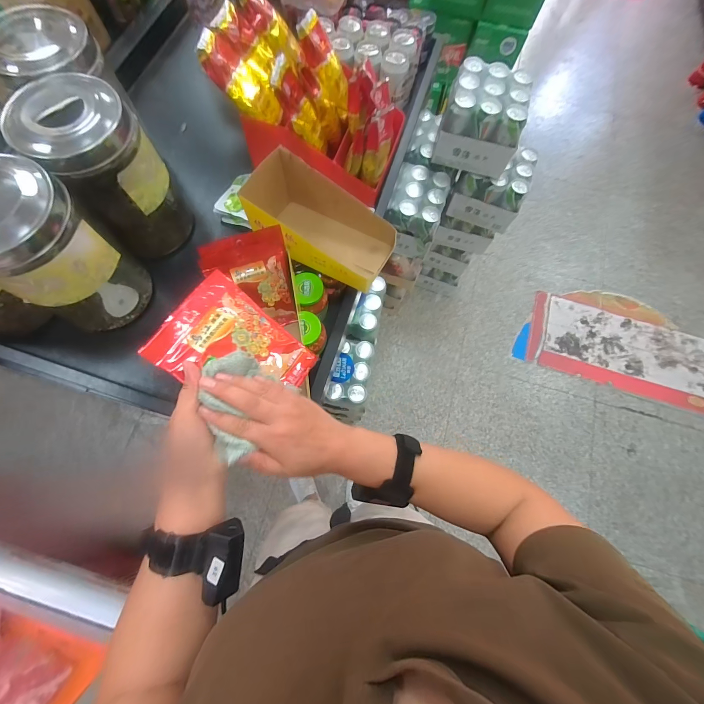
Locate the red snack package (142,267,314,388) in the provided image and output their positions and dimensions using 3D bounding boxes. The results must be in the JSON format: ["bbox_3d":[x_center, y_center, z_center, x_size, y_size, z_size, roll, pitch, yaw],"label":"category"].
[{"bbox_3d":[-0.125,0.001,0.364,0.154,0.012,0.113,40,68,-19],"label":"red snack package"}]

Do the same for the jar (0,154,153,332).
[{"bbox_3d":[-0.499,-0.157,0.562,0.150,0.277,0.166,27,74,6],"label":"jar"}]

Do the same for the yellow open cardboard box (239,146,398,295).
[{"bbox_3d":[-0.049,-0.226,0.587,0.242,0.113,0.133,28,74,7],"label":"yellow open cardboard box"}]

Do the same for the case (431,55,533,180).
[{"bbox_3d":[0.354,-0.629,0.884,0.212,0.165,0.179,19,73,4],"label":"case"}]

